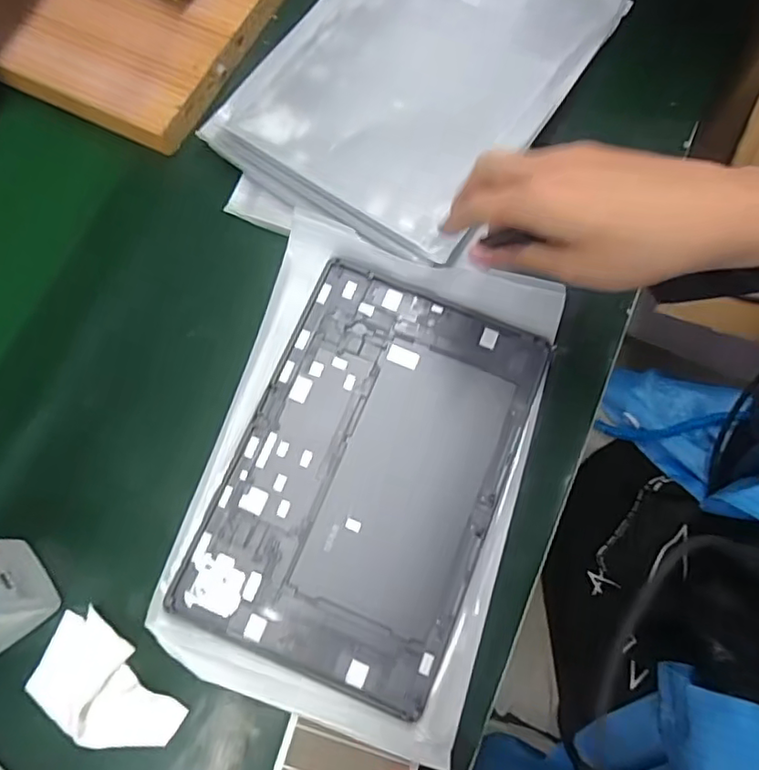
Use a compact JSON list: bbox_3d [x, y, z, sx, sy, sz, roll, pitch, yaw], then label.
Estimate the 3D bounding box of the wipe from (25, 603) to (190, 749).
[{"bbox_3d":[-0.163,0.179,0.345,0.093,0.005,0.054,39,77,10],"label":"wipe"}]

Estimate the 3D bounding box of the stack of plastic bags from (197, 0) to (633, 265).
[{"bbox_3d":[0.028,-0.238,0.452,0.210,0.039,0.320,33,76,8],"label":"stack of plastic bags"}]

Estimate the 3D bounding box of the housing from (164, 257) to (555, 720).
[{"bbox_3d":[-0.006,0.053,0.384,0.166,0.008,0.252,22,75,5],"label":"housing"}]

